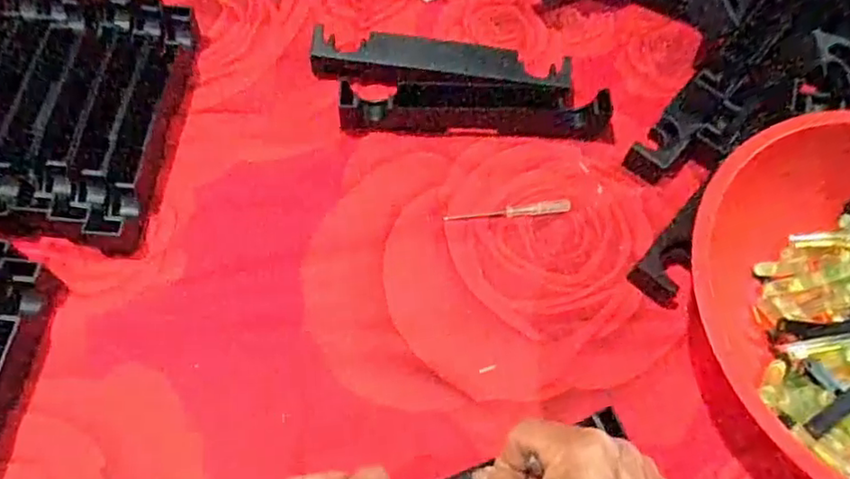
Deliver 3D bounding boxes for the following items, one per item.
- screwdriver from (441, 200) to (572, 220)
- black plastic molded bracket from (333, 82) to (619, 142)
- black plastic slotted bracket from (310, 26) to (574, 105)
[{"bbox_3d":[0.058,-0.019,0.437,0.089,0.008,0.010,-10,64,-6],"label":"screwdriver"},{"bbox_3d":[0.039,-0.096,0.454,0.195,0.029,0.028,0,63,-1],"label":"black plastic molded bracket"},{"bbox_3d":[0.013,-0.132,0.481,0.195,0.021,0.032,7,63,3],"label":"black plastic slotted bracket"}]

